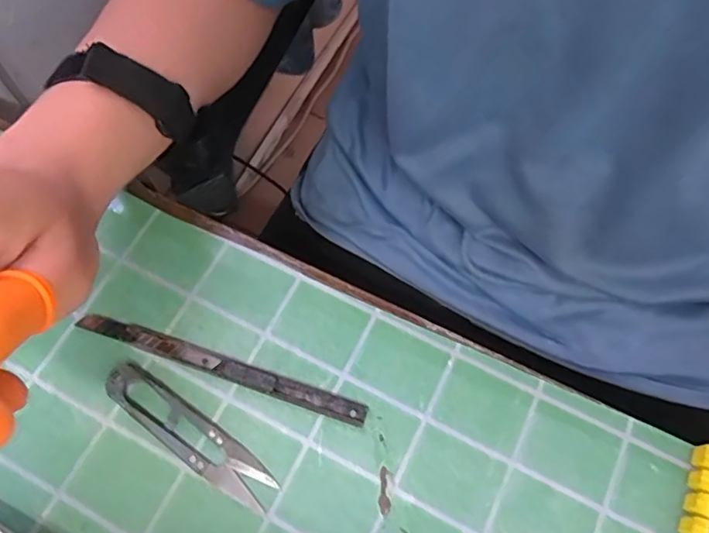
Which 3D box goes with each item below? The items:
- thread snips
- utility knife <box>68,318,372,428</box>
[{"bbox_3d":[-0.084,0.084,0.278,0.099,0.009,0.022,32,67,12],"label":"thread snips"},{"bbox_3d":[-0.070,0.052,0.292,0.158,0.007,0.012,18,65,6],"label":"utility knife"}]

